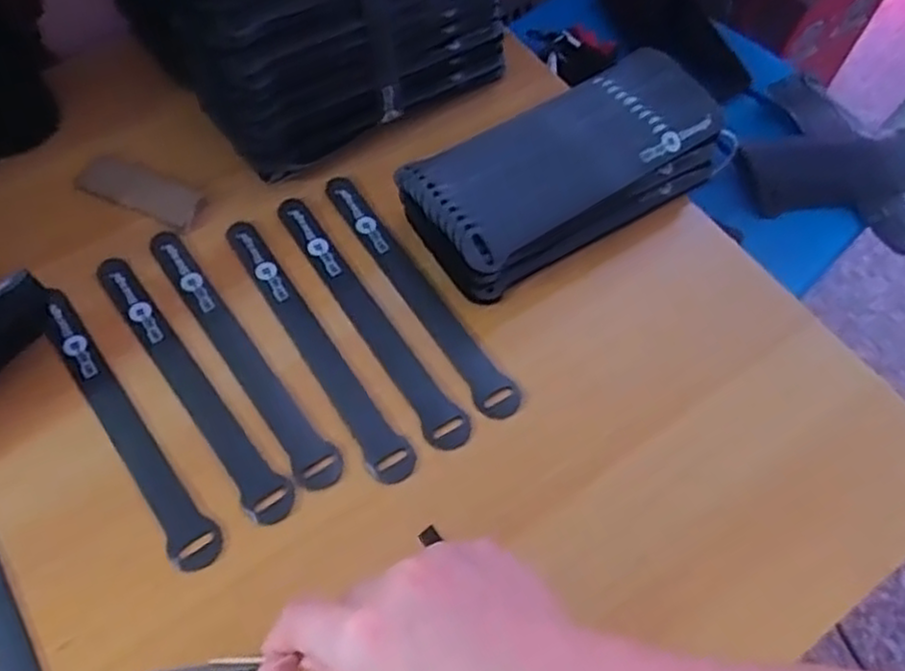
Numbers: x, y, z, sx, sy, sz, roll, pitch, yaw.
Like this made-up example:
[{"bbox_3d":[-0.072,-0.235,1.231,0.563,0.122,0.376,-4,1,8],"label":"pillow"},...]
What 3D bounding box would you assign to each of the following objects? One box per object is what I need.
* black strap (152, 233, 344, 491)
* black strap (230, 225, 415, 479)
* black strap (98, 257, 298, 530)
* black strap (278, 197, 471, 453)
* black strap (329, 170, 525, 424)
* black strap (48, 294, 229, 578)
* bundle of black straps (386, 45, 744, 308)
[{"bbox_3d":[-0.127,0.007,0.431,0.023,0.005,0.201,-32,66,-19],"label":"black strap"},{"bbox_3d":[-0.083,0.001,0.435,0.023,0.004,0.203,-28,65,-18],"label":"black strap"},{"bbox_3d":[-0.152,0.024,0.422,0.024,0.006,0.201,-33,66,-20],"label":"black strap"},{"bbox_3d":[-0.052,-0.016,0.446,0.024,0.004,0.203,-28,65,-18],"label":"black strap"},{"bbox_3d":[-0.024,-0.031,0.459,0.024,0.008,0.201,-30,64,-13],"label":"black strap"},{"bbox_3d":[-0.186,0.047,0.409,0.024,0.004,0.193,-33,67,-20],"label":"black strap"},{"bbox_3d":[0.074,-0.109,0.471,0.222,0.059,0.090,-32,68,-17],"label":"bundle of black straps"}]

